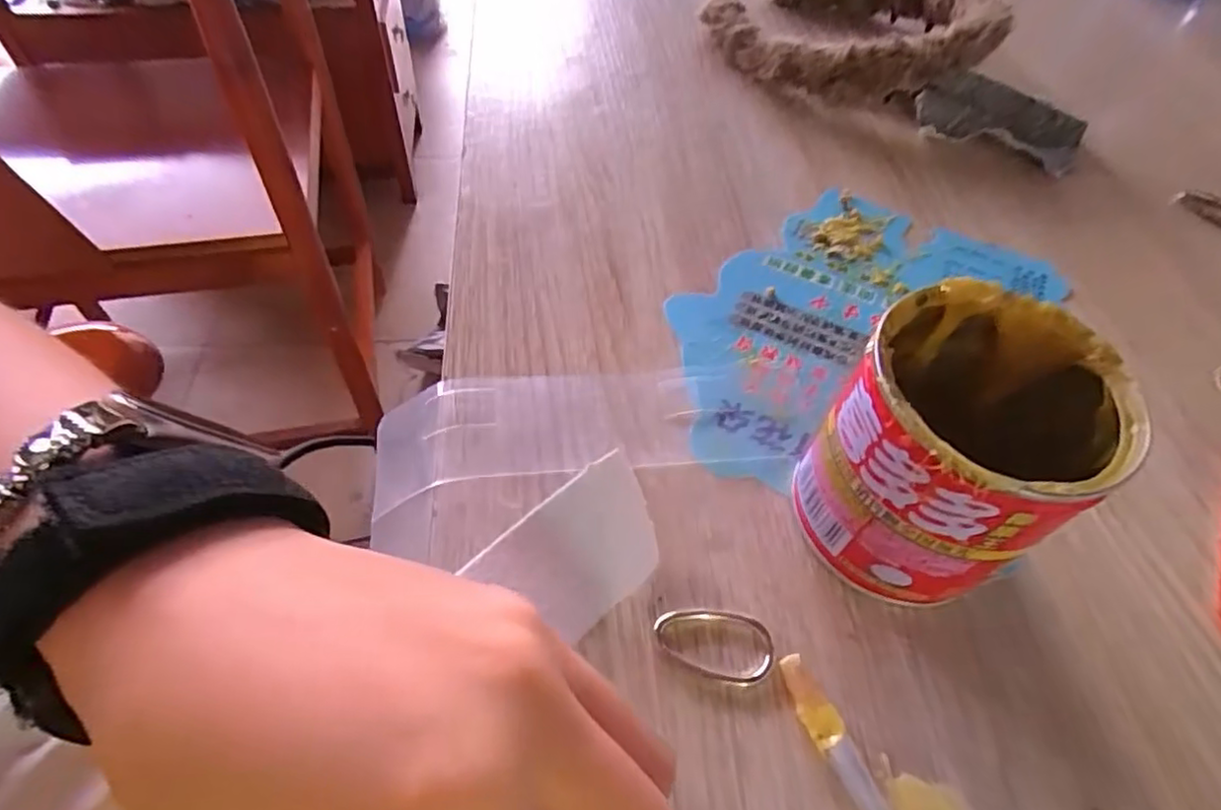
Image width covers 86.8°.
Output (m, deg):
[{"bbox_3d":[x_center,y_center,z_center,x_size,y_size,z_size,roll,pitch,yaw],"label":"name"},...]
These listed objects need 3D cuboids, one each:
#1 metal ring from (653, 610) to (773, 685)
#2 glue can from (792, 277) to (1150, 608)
[{"bbox_3d":[0.029,0.066,0.176,0.032,0.005,0.019,5,54,-1],"label":"metal ring"},{"bbox_3d":[0.090,0.012,0.177,0.058,0.074,0.063,2,54,-3],"label":"glue can"}]

